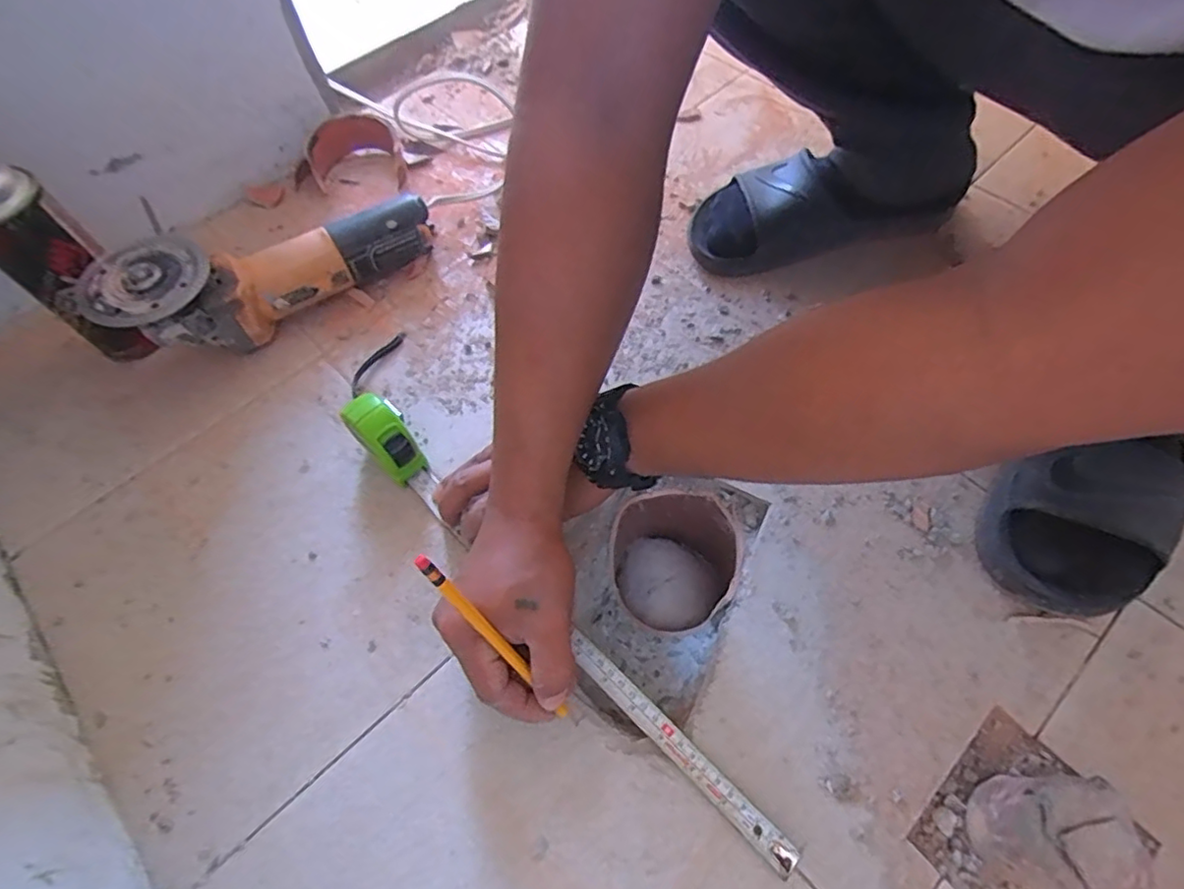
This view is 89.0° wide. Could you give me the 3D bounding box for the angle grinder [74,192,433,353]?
[{"bbox_3d":[-0.285,-0.160,0.546,0.282,0.093,0.083,-34,65,-16],"label":"angle grinder"}]

